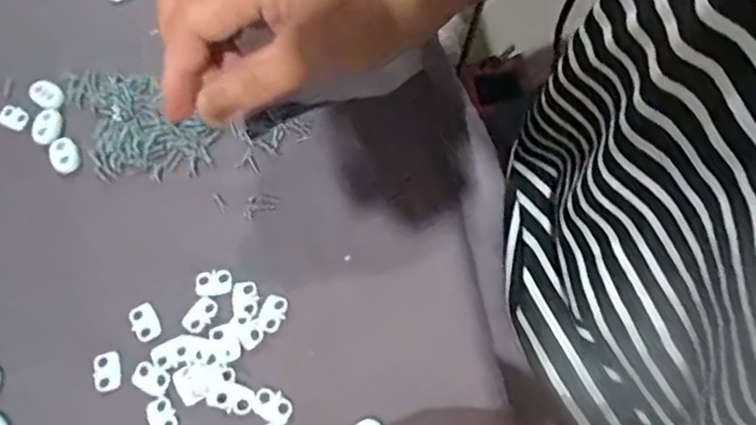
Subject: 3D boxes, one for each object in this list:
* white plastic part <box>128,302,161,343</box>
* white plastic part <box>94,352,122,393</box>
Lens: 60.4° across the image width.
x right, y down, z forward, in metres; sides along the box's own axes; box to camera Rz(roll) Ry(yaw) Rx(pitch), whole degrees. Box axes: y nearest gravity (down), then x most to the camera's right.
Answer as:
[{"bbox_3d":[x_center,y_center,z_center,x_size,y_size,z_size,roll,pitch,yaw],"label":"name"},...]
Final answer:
[{"bbox_3d":[-0.116,0.054,0.321,0.013,0.004,0.019,-27,66,-11],"label":"white plastic part"},{"bbox_3d":[-0.131,0.076,0.312,0.013,0.004,0.019,-15,64,-5],"label":"white plastic part"}]

